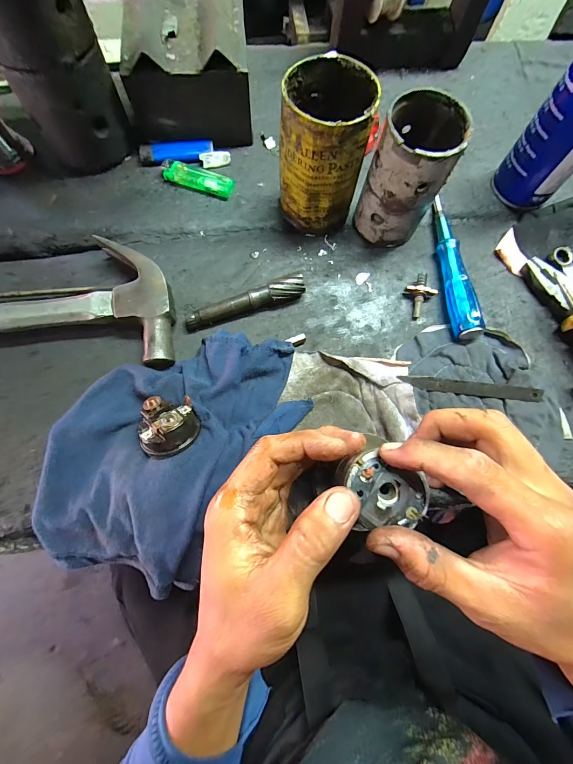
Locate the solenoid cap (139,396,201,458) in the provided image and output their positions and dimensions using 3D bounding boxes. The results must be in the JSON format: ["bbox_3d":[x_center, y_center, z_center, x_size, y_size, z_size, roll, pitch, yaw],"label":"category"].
[{"bbox_3d":[-0.095,0.035,0.260,0.044,0.026,0.047,0,73,-1],"label":"solenoid cap"}]

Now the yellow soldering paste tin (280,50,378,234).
[{"bbox_3d":[0.033,-0.206,0.304,0.072,0.117,0.072,0,73,-1],"label":"yellow soldering paste tin"}]

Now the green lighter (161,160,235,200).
[{"bbox_3d":[-0.096,-0.219,0.354,0.077,0.012,0.023,18,73,5],"label":"green lighter"}]

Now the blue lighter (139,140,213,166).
[{"bbox_3d":[-0.120,-0.251,0.359,0.079,0.013,0.024,-11,73,-4],"label":"blue lighter"}]

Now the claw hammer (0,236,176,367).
[{"bbox_3d":[-0.270,-0.071,0.300,0.331,0.035,0.117,-1,73,-1],"label":"claw hammer"}]

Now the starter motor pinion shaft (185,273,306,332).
[{"bbox_3d":[-0.040,-0.077,0.313,0.116,0.023,0.017,-15,73,-5],"label":"starter motor pinion shaft"}]

